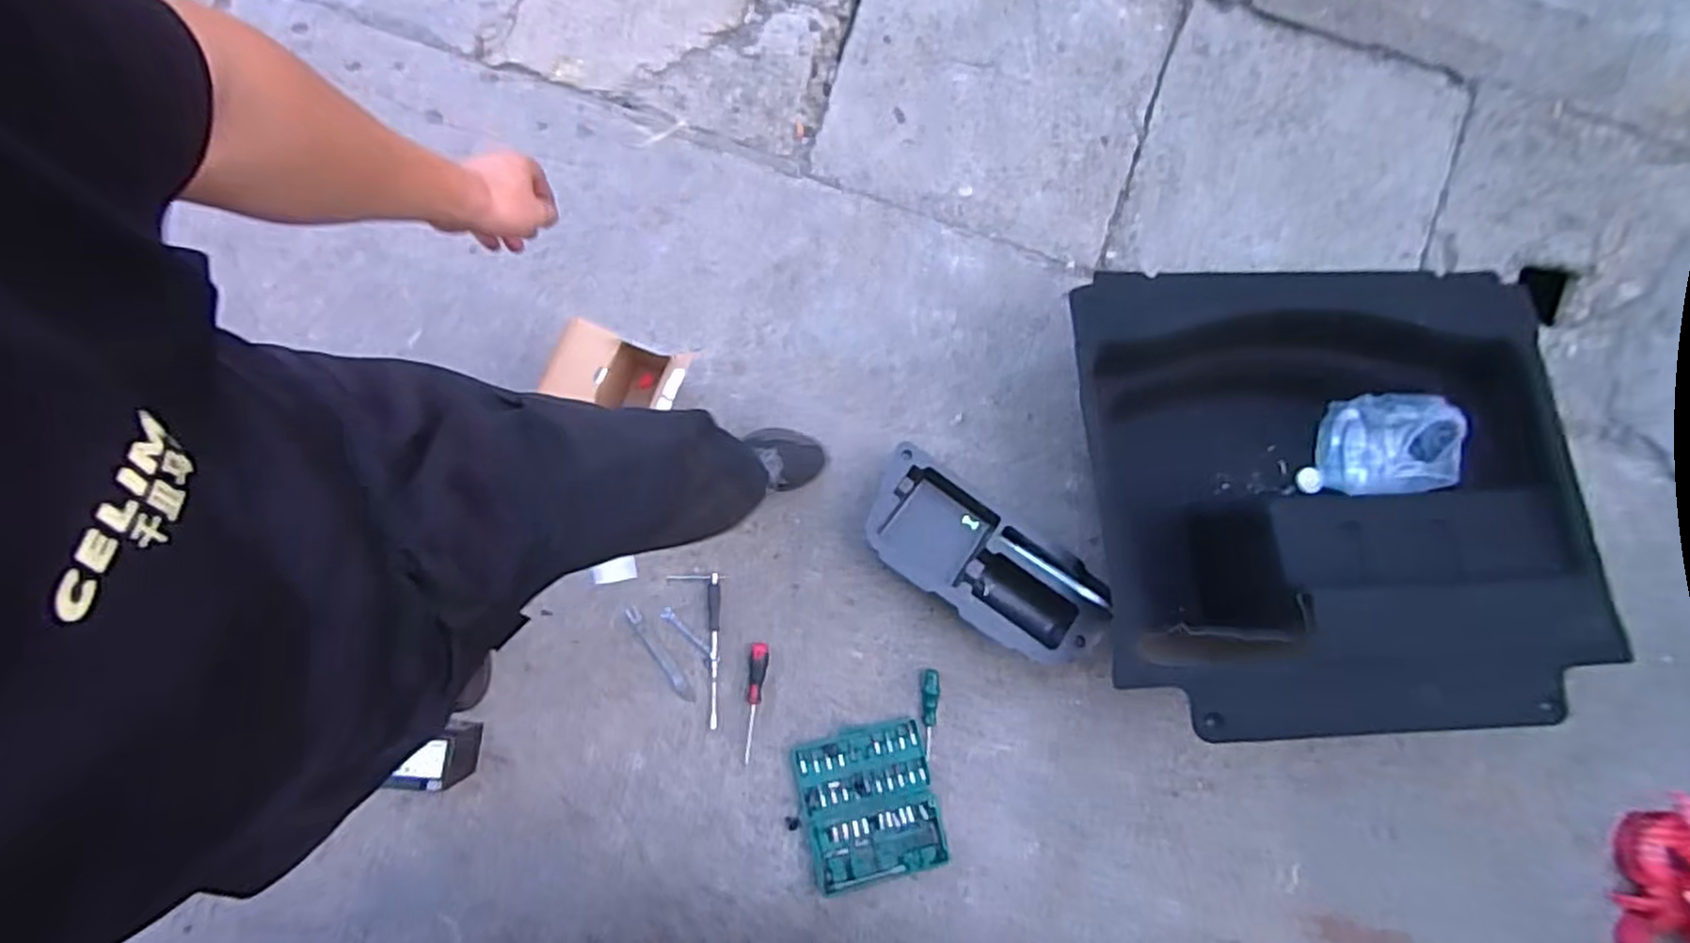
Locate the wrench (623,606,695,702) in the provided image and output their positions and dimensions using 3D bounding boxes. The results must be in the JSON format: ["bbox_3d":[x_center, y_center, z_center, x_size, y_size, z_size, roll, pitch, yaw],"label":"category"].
[{"bbox_3d":[-0.335,0.332,1.328,0.026,0.006,0.200,-35,84,-5],"label":"wrench"}]

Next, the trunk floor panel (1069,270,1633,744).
[{"bbox_3d":[0.798,0.044,1.299,0.752,0.251,0.753,0,81,-7],"label":"trunk floor panel"}]

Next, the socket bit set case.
[{"bbox_3d":[0.045,0.588,1.294,0.230,0.031,0.251,-13,82,-9],"label":"socket bit set case"}]

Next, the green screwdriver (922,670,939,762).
[{"bbox_3d":[0.155,0.442,1.336,0.033,0.029,0.155,5,80,-6],"label":"green screwdriver"}]

